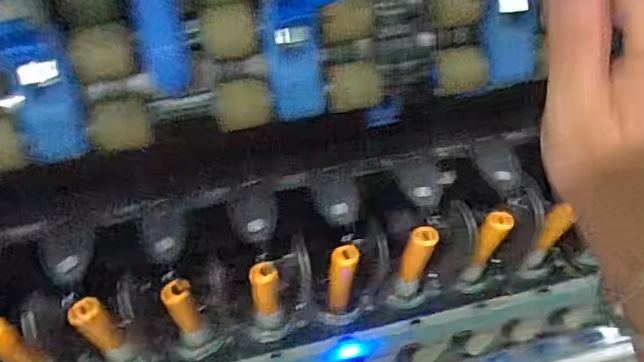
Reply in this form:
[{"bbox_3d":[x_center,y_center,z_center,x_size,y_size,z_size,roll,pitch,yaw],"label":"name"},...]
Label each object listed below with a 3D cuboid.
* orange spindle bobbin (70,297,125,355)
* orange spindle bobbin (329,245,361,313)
[{"bbox_3d":[-0.184,0.121,0.469,0.019,0.097,0.024,37,64,17],"label":"orange spindle bobbin"},{"bbox_3d":[0.018,0.090,0.507,0.023,0.108,0.026,11,59,3],"label":"orange spindle bobbin"}]

